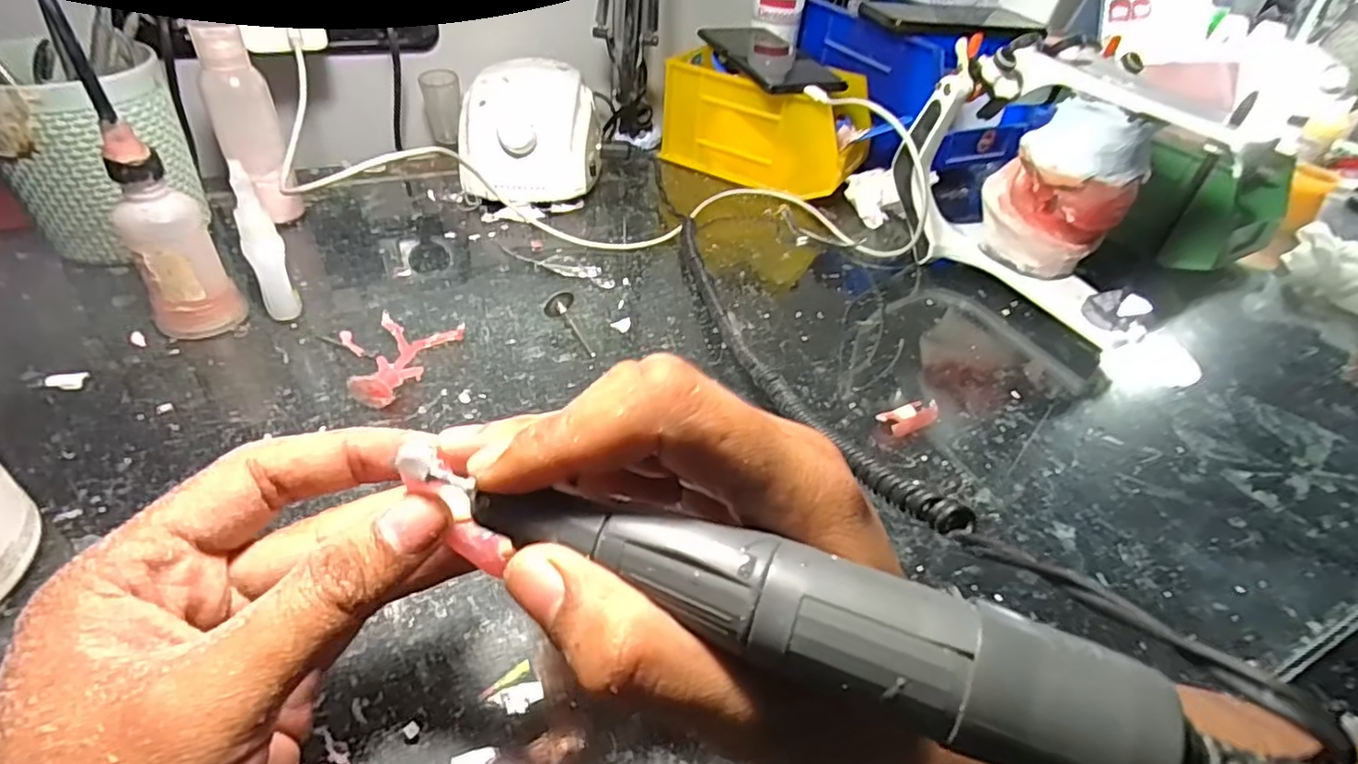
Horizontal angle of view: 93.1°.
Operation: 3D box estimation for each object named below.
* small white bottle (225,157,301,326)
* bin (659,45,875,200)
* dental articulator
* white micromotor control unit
[{"bbox_3d":[-0.230,-0.075,0.356,0.018,0.086,0.020,-11,44,-20],"label":"small white bottle"},{"bbox_3d":[0.080,-0.231,0.580,0.170,0.087,0.101,23,43,18],"label":"bin"},{"bbox_3d":[0.243,-0.126,0.432,0.111,0.152,0.178,-24,50,-31],"label":"dental articulator"},{"bbox_3d":[-0.117,-0.199,0.520,0.104,0.081,0.126,0,42,-9],"label":"white micromotor control unit"}]

